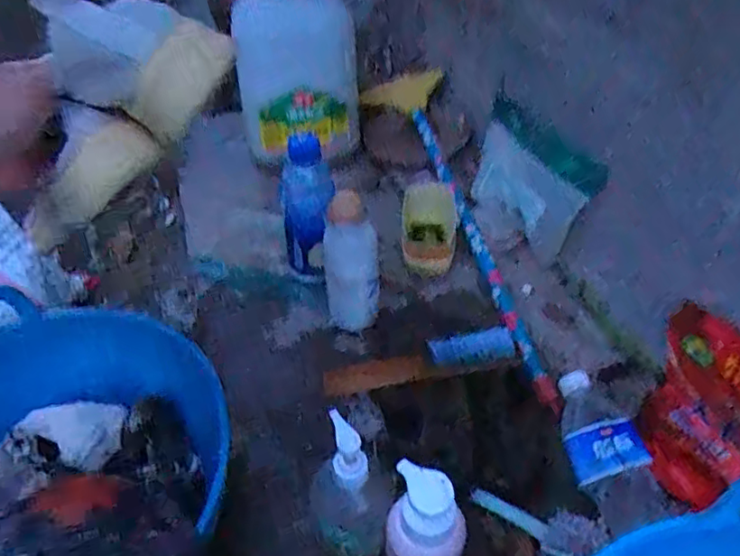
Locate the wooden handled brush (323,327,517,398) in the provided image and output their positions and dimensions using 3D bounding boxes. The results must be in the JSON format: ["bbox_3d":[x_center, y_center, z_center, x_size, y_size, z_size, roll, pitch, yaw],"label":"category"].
[{"bbox_3d":[0.047,0.092,0.656,0.210,0.027,0.046,-15,41,14],"label":"wooden handled brush"}]

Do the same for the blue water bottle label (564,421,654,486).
[{"bbox_3d":[0.234,0.170,0.602,0.074,0.007,0.049,-19,74,2],"label":"blue water bottle label"}]

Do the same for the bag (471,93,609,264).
[{"bbox_3d":[0.219,-0.143,0.898,0.029,0.177,0.228,8,32,-43],"label":"bag"}]

